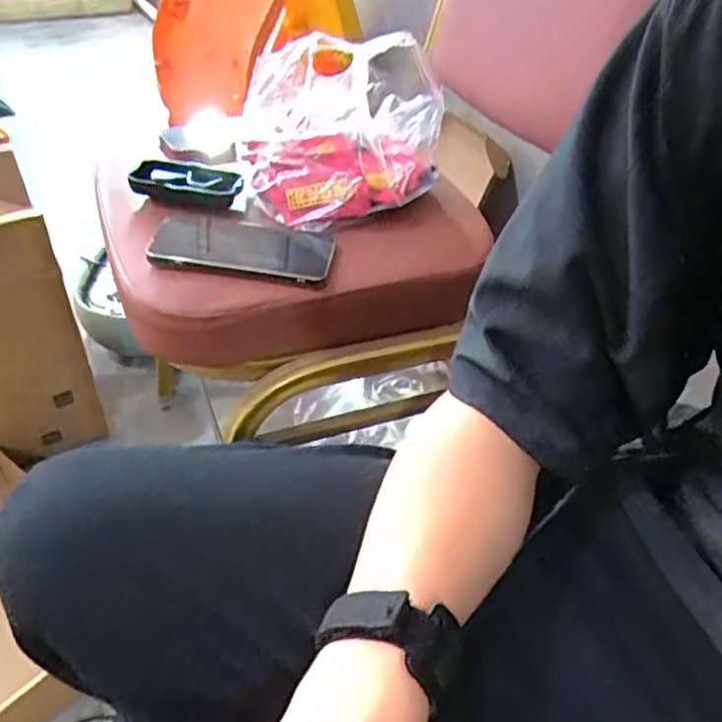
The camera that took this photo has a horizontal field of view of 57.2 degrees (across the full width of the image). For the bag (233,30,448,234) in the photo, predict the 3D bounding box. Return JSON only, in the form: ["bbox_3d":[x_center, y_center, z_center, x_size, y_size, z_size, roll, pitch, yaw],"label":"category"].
[{"bbox_3d":[-0.022,-0.241,0.681,0.203,0.141,0.165,-3,43,-8],"label":"bag"}]

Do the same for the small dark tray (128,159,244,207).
[{"bbox_3d":[-0.174,-0.181,0.667,0.103,0.023,0.061,1,42,-4],"label":"small dark tray"}]

